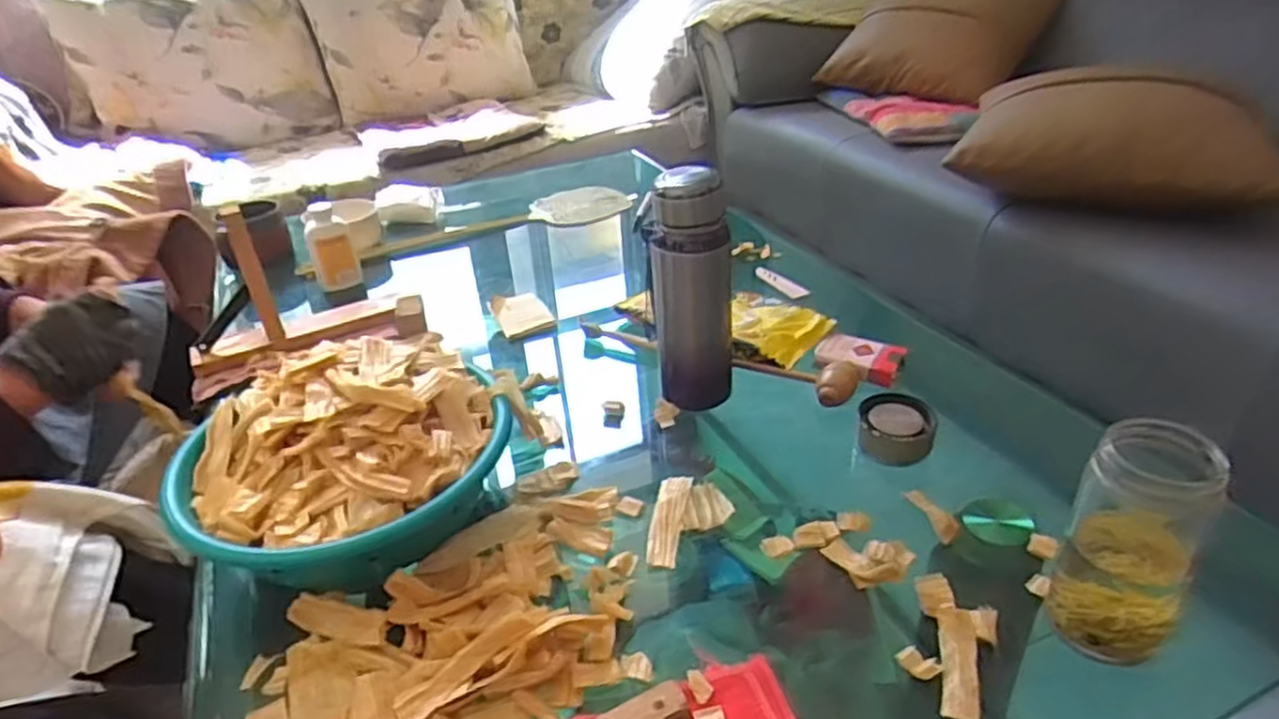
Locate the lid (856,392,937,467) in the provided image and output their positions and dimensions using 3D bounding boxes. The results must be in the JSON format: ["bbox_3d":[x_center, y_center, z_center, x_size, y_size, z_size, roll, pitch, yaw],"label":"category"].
[{"bbox_3d":[0.230,0.061,0.674,0.063,0.033,0.068,6,34,15],"label":"lid"}]

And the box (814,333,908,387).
[{"bbox_3d":[0.231,-0.004,0.785,0.087,0.021,0.052,21,40,33],"label":"box"}]

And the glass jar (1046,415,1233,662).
[{"bbox_3d":[0.318,0.112,0.475,0.077,0.154,0.063,-26,39,-30],"label":"glass jar"}]

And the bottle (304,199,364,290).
[{"bbox_3d":[-0.417,-0.152,1.015,0.058,0.114,0.032,-16,34,-18],"label":"bottle"}]

